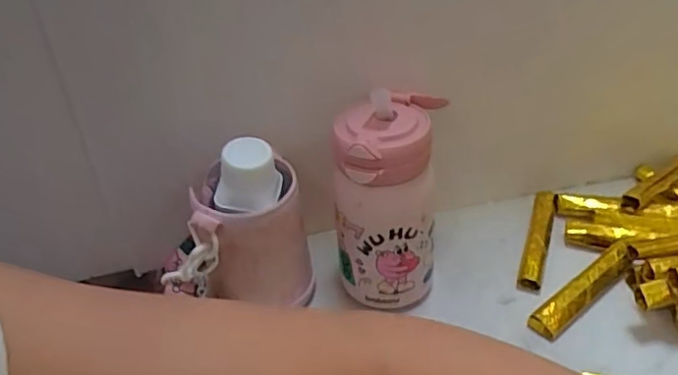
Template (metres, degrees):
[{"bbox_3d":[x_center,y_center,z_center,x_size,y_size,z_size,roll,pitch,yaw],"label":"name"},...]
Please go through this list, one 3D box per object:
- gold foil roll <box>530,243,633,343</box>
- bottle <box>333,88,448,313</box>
[{"bbox_3d":[0.214,0.089,0.518,0.130,0.026,0.023,-28,40,-26],"label":"gold foil roll"},{"bbox_3d":[0.040,0.013,0.505,0.081,0.184,0.095,4,37,16],"label":"bottle"}]

